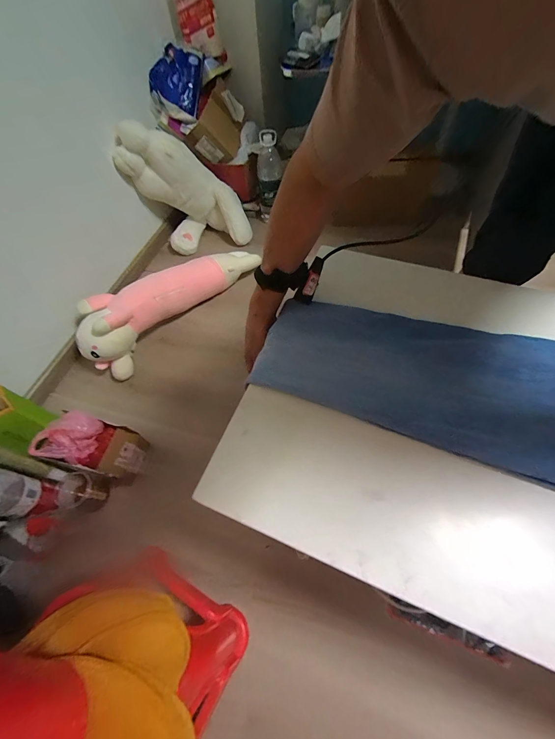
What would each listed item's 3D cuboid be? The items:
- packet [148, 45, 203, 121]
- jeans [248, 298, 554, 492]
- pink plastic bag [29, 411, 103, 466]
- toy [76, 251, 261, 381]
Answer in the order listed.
[{"bbox_3d":[-0.384,-1.132,1.151,0.180,0.209,0.045,10,12,-22],"label":"packet"},{"bbox_3d":[0.394,0.054,0.360,0.878,0.037,0.212,14,61,16],"label":"jeans"},{"bbox_3d":[-0.512,0.172,0.748,0.099,0.087,0.132,21,62,16],"label":"pink plastic bag"},{"bbox_3d":[-0.372,-0.278,1.079,0.177,0.197,0.700,35,67,23],"label":"toy"}]

